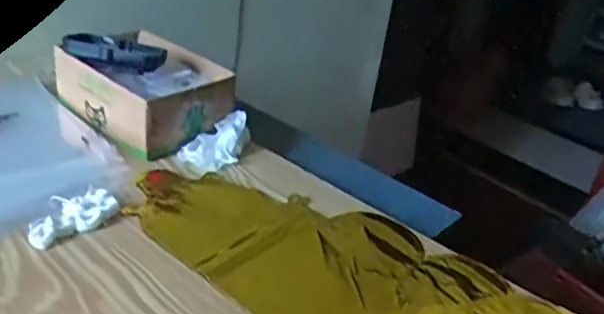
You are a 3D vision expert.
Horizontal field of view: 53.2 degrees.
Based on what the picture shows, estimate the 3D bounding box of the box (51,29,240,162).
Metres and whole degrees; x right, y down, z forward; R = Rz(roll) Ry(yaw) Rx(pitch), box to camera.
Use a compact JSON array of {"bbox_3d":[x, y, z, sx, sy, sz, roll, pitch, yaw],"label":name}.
[{"bbox_3d":[-0.179,-0.079,0.696,0.184,0.070,0.136,27,33,33],"label":"box"}]

